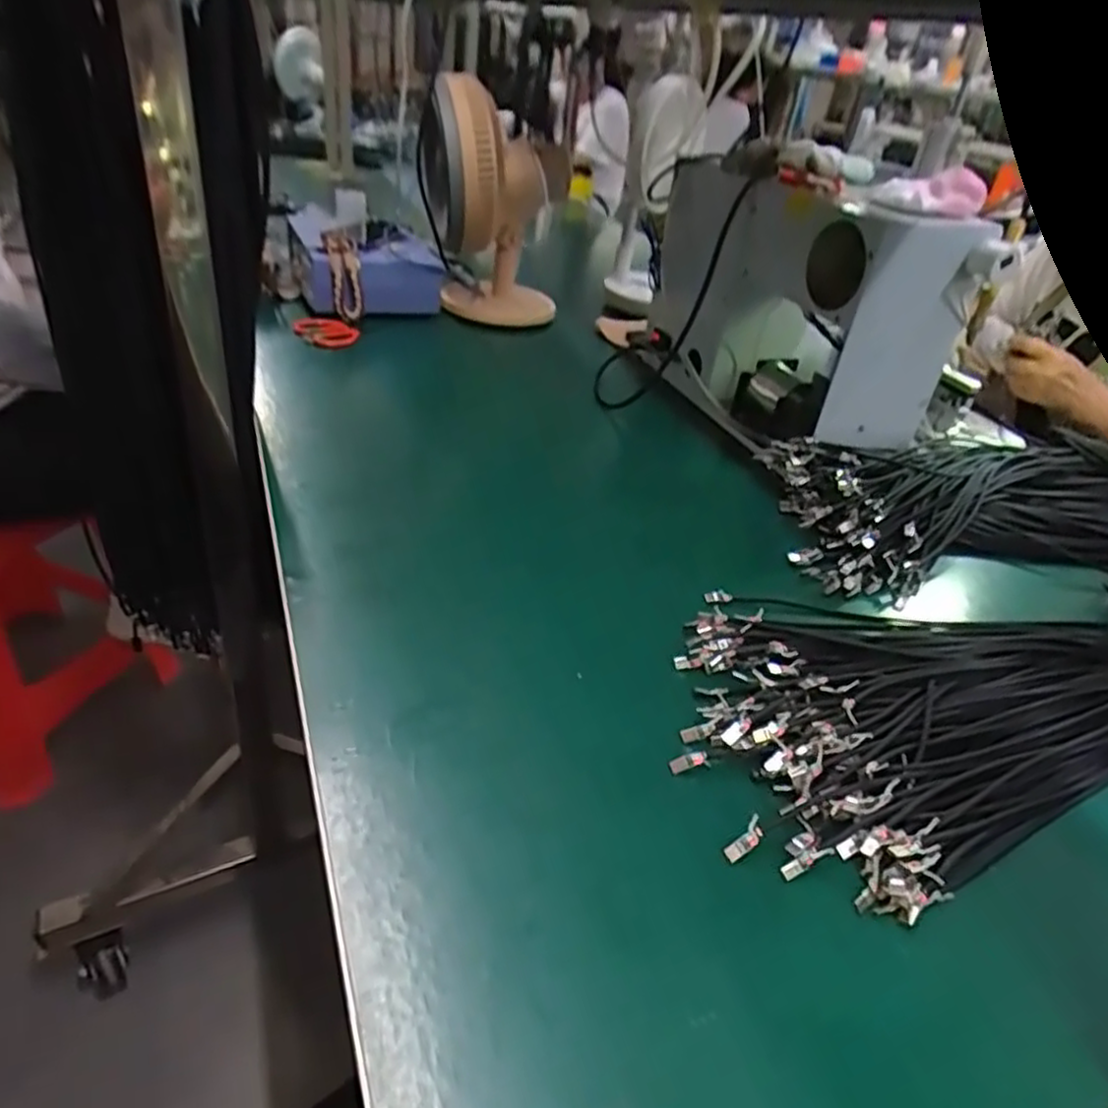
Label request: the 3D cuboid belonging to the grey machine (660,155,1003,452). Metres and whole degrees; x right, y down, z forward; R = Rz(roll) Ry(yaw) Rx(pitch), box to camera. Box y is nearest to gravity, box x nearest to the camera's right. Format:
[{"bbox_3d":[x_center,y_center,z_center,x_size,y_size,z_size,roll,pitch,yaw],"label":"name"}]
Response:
[{"bbox_3d":[0.283,-0.297,0.878,0.205,0.269,0.351,-6,36,-17],"label":"grey machine"}]

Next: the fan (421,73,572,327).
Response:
[{"bbox_3d":[-0.100,-0.538,1.127,0.194,0.320,0.207,-1,37,-14],"label":"fan"}]

